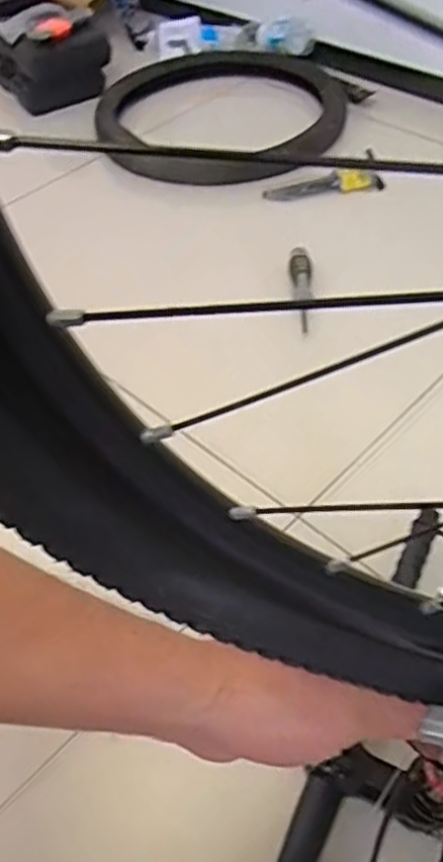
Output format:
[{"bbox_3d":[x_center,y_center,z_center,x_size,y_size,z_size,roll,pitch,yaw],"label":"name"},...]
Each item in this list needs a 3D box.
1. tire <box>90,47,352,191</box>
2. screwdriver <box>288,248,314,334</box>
[{"bbox_3d":[0.003,-0.584,1.238,0.447,0.053,0.417,-17,52,-10],"label":"tire"},{"bbox_3d":[0.112,-0.206,0.959,0.034,0.037,0.159,1,51,5],"label":"screwdriver"}]

